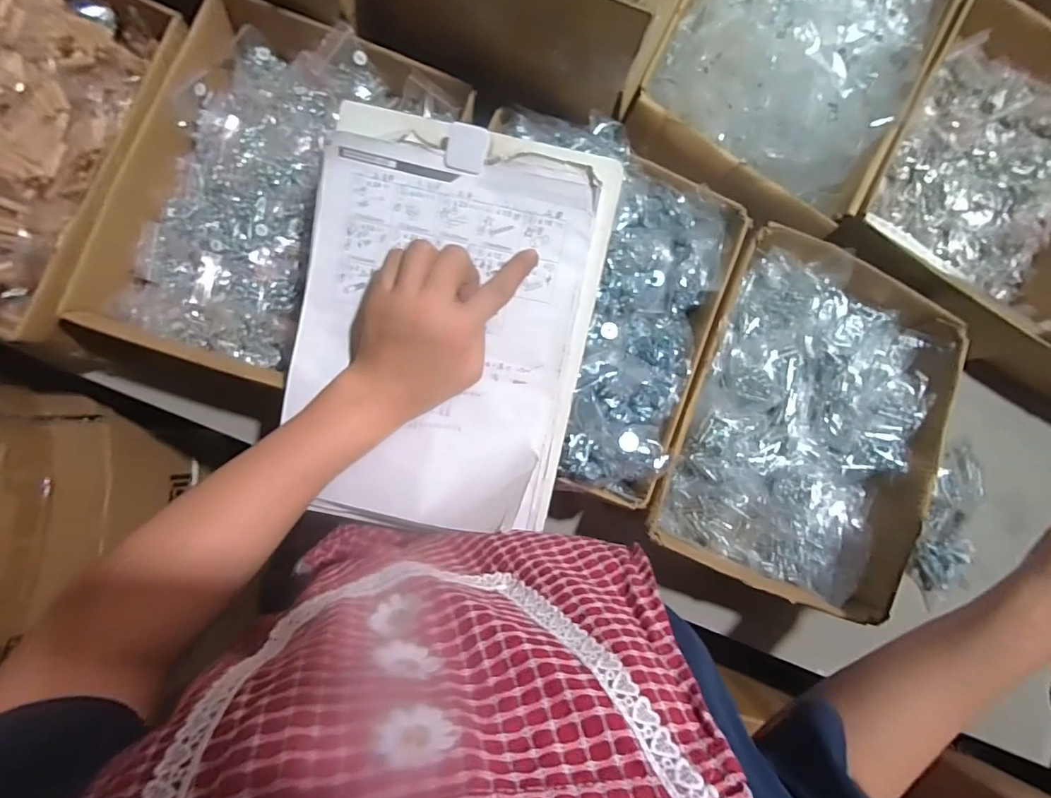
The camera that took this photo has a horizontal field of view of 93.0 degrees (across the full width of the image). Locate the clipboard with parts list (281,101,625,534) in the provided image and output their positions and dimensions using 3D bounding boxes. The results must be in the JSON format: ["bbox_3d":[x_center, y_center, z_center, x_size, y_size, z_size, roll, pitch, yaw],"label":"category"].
[{"bbox_3d":[-0.064,-0.054,0.393,0.224,0.021,0.306,12,92,-2],"label":"clipboard with parts list"}]

